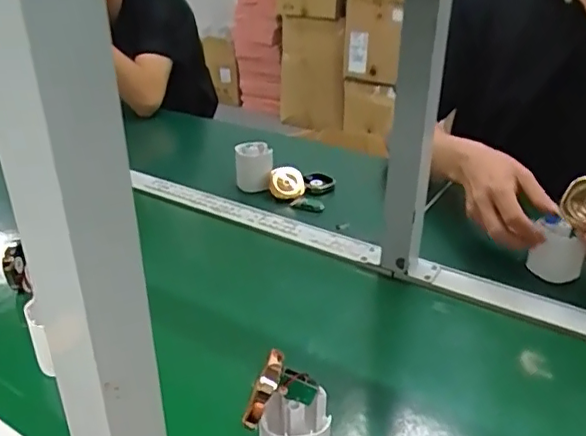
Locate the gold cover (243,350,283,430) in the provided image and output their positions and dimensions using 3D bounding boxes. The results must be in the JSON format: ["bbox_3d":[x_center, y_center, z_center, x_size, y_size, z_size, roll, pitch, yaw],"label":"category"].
[{"bbox_3d":[-0.020,0.119,0.391,0.010,0.060,0.012,25,7,37],"label":"gold cover"}]

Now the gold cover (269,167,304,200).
[{"bbox_3d":[-0.010,-0.053,0.857,0.051,0.051,0.024,3,26,1],"label":"gold cover"}]

